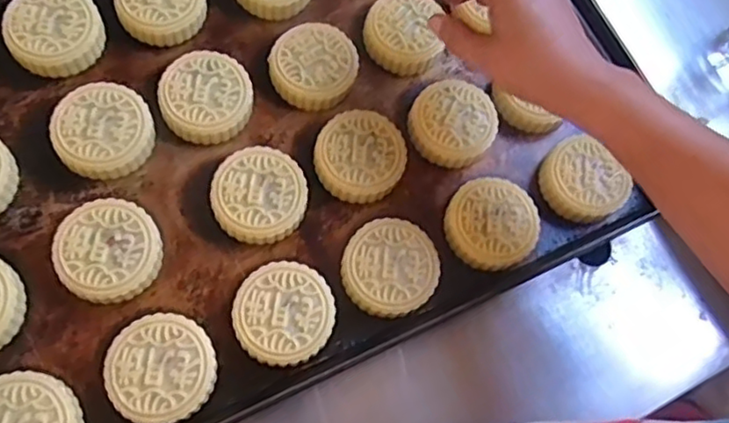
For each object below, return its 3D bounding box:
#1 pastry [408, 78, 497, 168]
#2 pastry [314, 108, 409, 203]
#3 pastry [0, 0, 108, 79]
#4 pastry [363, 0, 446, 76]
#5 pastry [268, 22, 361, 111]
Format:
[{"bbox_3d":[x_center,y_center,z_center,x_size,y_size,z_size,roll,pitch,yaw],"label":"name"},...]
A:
[{"bbox_3d":[0.073,-0.072,0.534,0.069,0.035,0.064,1,62,-2],"label":"pastry"},{"bbox_3d":[-0.004,-0.044,0.511,0.070,0.026,0.069,1,62,-2],"label":"pastry"},{"bbox_3d":[-0.244,-0.143,0.506,0.070,0.022,0.072,-17,84,-14],"label":"pastry"},{"bbox_3d":[0.035,-0.155,0.558,0.068,0.026,0.071,-3,78,-7],"label":"pastry"},{"bbox_3d":[-0.042,-0.120,0.535,0.069,0.030,0.066,1,62,-2],"label":"pastry"}]

